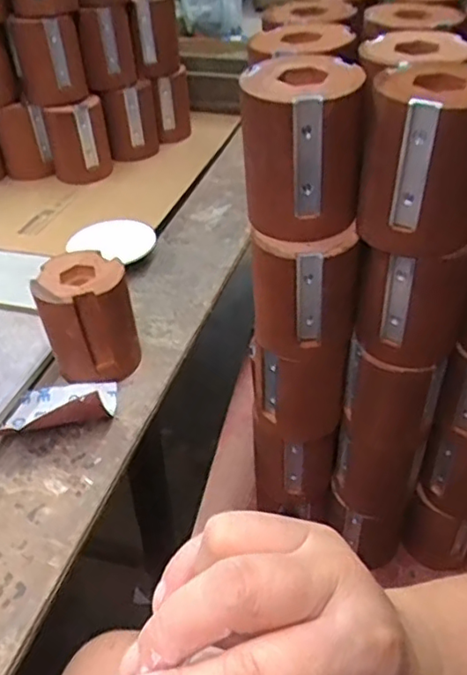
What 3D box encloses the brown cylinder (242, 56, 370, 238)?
[{"bbox_3d":[0.045,-0.129,0.415,0.076,0.100,0.072,1,41,4],"label":"brown cylinder"}]

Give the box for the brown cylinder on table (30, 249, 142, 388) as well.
[{"bbox_3d":[-0.129,-0.016,0.546,0.078,0.099,0.076,-14,42,-13],"label":"brown cylinder on table"}]

